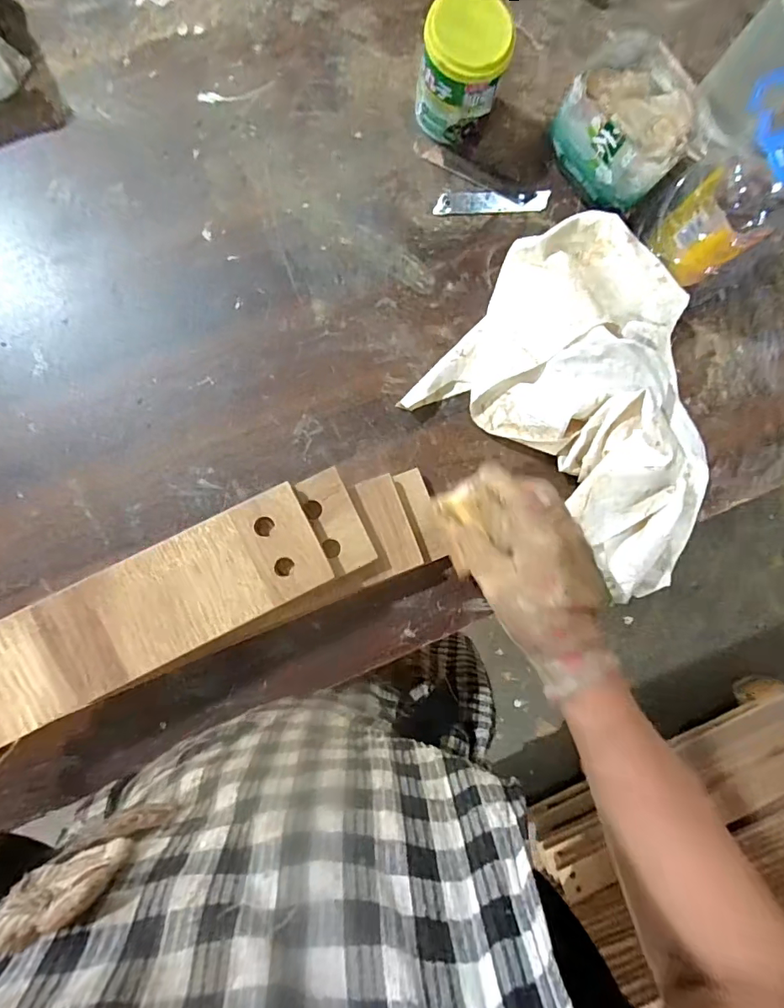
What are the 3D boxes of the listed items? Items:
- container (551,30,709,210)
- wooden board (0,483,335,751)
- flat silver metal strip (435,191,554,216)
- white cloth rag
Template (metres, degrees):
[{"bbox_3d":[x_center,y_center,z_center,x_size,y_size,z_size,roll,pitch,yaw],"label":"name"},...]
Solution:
[{"bbox_3d":[0.190,-0.307,0.408,0.088,0.068,0.108,-39,93,-4],"label":"container"},{"bbox_3d":[-0.346,0.162,0.323,0.641,0.014,0.076,-26,92,-4],"label":"wooden board"},{"bbox_3d":[0.088,-0.265,0.433,0.102,0.004,0.019,-6,90,-5],"label":"flat silver metal strip"},{"bbox_3d":[0.180,-0.082,0.406,0.280,0.065,0.222,40,87,-4],"label":"white cloth rag"}]

